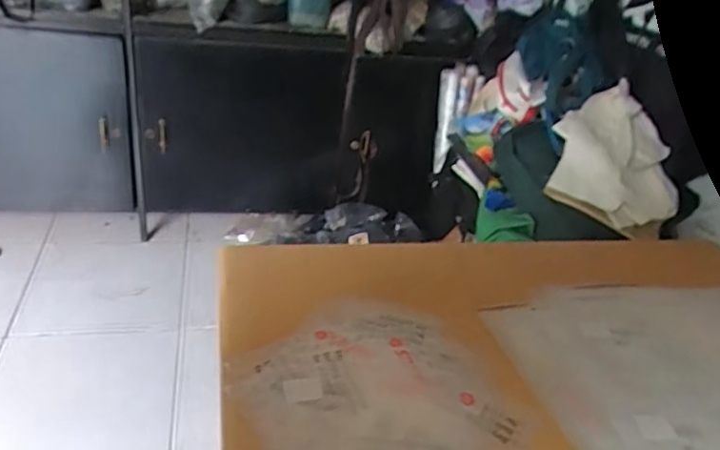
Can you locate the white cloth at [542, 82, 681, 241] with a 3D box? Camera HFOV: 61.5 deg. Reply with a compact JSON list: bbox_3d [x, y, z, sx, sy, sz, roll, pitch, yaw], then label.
[{"bbox_3d":[0.504,-0.154,1.200,0.228,0.053,0.336,8,67,14],"label":"white cloth"}]

